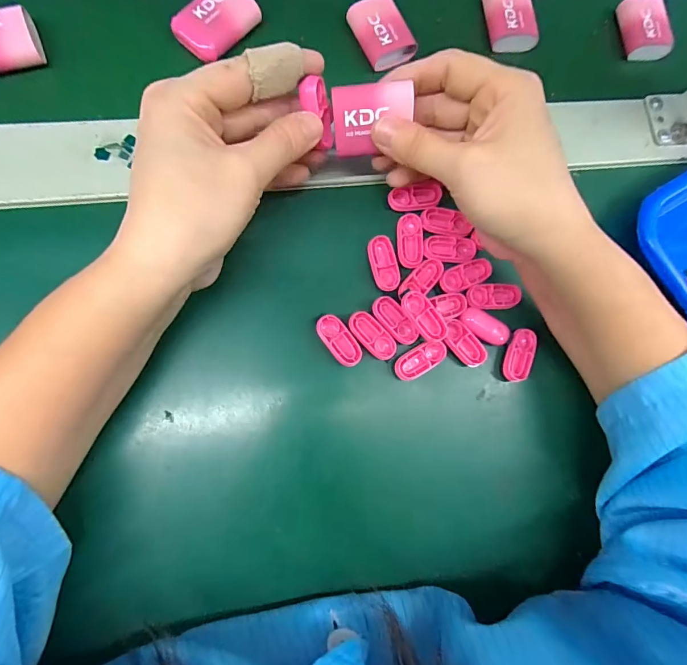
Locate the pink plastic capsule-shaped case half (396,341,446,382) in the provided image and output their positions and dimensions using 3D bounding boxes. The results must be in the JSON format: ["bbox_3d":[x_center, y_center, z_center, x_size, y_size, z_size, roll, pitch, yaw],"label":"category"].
[{"bbox_3d":[0.048,0.017,0.244,0.034,0.005,0.015,-32,87,-10],"label":"pink plastic capsule-shaped case half"}]

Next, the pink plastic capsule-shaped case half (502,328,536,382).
[{"bbox_3d":[0.112,0.015,0.255,0.015,0.006,0.034,20,81,-4],"label":"pink plastic capsule-shaped case half"}]

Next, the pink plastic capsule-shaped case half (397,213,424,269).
[{"bbox_3d":[0.042,-0.058,0.251,0.017,0.004,0.034,0,83,-7],"label":"pink plastic capsule-shaped case half"}]

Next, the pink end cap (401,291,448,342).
[{"bbox_3d":[0.049,-0.009,0.242,0.014,0.012,0.035,-39,88,-10],"label":"pink end cap"}]

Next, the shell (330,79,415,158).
[{"bbox_3d":[0.014,-0.112,0.213,0.038,0.015,0.033,1,121,-1],"label":"shell"}]

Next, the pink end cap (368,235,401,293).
[{"bbox_3d":[0.025,-0.043,0.249,0.016,0.004,0.034,-16,85,-9],"label":"pink end cap"}]

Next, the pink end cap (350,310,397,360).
[{"bbox_3d":[0.018,0.002,0.242,0.015,0.004,0.034,-43,89,-10],"label":"pink end cap"}]

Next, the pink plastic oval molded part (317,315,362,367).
[{"bbox_3d":[-0.002,0.005,0.237,0.014,0.004,0.034,-37,88,-10],"label":"pink plastic oval molded part"}]

